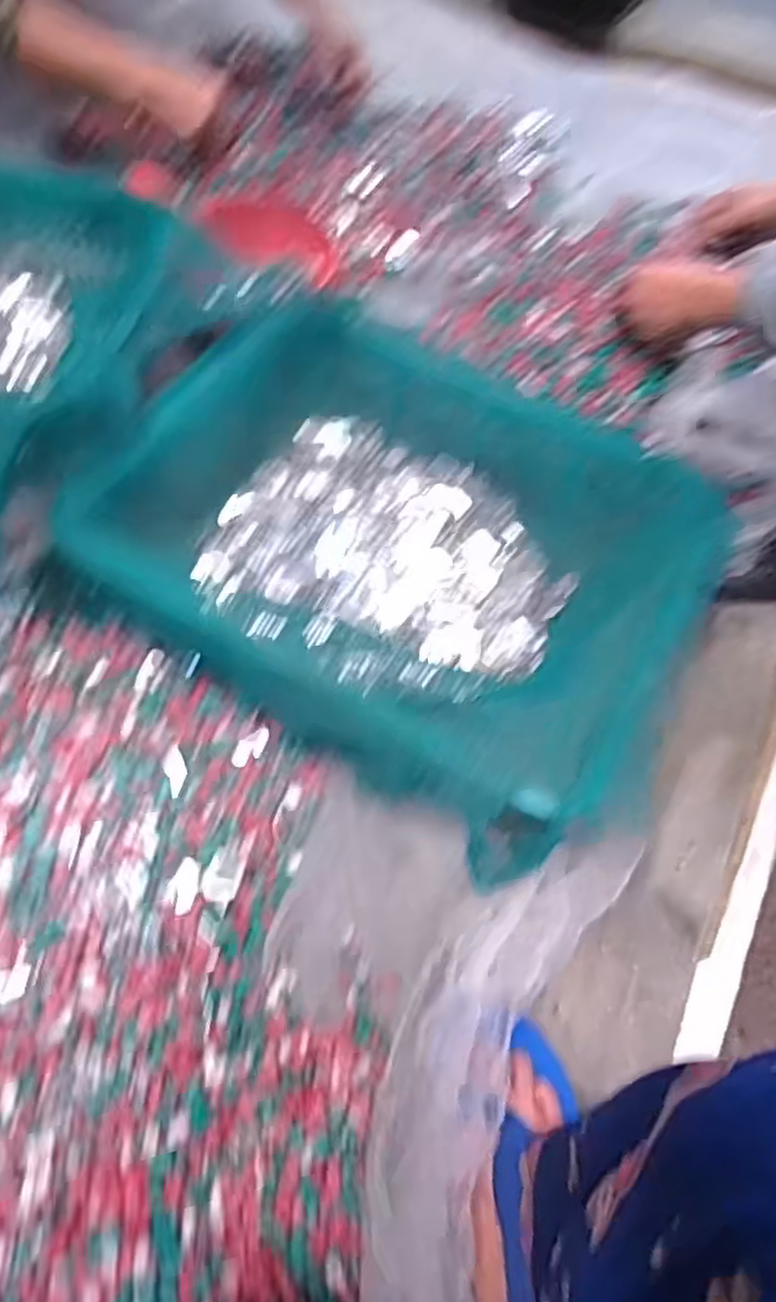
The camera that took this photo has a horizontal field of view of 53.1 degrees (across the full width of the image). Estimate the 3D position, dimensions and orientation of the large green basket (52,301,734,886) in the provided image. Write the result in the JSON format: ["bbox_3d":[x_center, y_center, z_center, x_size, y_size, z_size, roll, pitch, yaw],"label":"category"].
[{"bbox_3d":[0.023,-0.096,0.710,0.476,0.137,0.402,33,64,14],"label":"large green basket"}]

